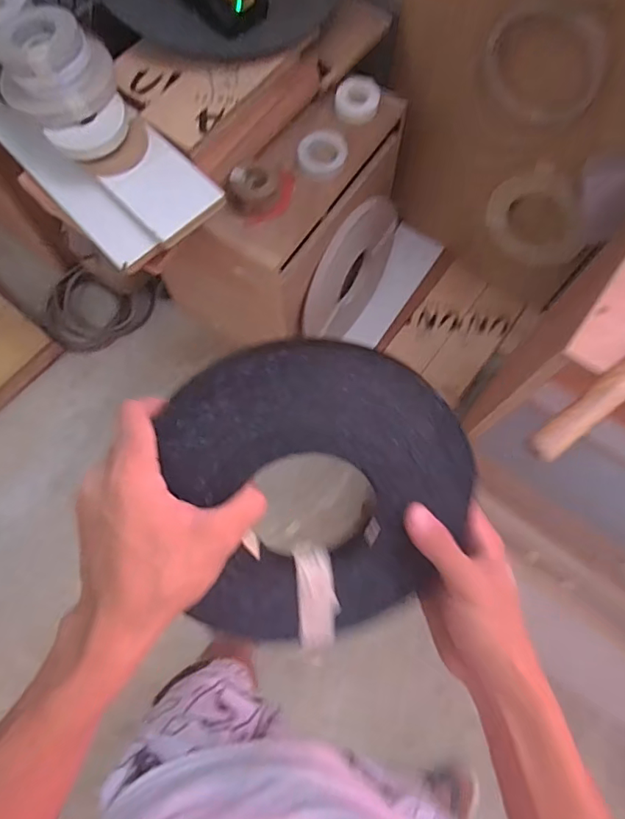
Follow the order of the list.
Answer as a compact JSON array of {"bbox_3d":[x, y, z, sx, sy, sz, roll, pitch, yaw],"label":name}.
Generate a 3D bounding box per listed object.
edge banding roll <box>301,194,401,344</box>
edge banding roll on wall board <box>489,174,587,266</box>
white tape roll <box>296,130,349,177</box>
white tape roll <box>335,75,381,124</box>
[{"bbox_3d":[0.110,-0.351,1.357,0.024,0.400,0.369,29,109,22],"label":"edge banding roll"},{"bbox_3d":[0.546,-0.459,1.313,0.246,0.280,0.029,39,77,11],"label":"edge banding roll on wall board"},{"bbox_3d":[0.021,-0.501,1.039,0.092,0.017,0.105,8,73,3],"label":"white tape roll"},{"bbox_3d":[0.091,-0.626,1.076,0.084,0.031,0.098,11,73,4],"label":"white tape roll"}]

